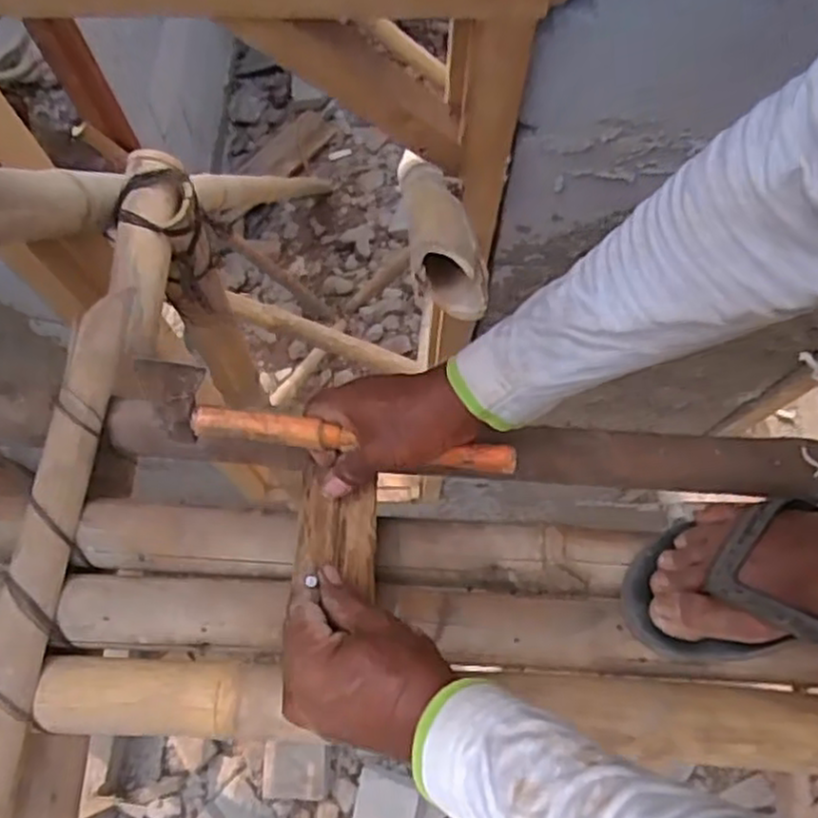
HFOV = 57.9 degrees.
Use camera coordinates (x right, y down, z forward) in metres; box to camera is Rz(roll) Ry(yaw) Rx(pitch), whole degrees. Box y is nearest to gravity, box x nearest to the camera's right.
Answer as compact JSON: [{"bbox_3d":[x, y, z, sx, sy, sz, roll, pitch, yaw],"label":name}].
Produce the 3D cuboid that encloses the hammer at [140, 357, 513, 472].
[{"bbox_3d":[-0.053,0.014,0.513,0.264,0.083,0.025,10,71,-7],"label":"hammer"}]

